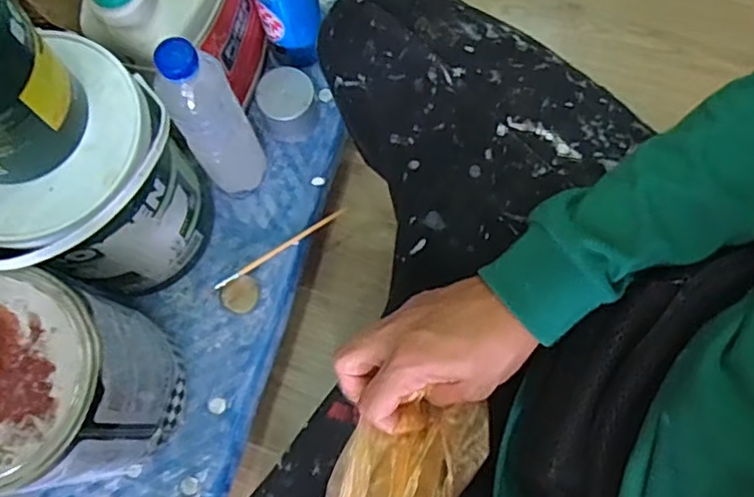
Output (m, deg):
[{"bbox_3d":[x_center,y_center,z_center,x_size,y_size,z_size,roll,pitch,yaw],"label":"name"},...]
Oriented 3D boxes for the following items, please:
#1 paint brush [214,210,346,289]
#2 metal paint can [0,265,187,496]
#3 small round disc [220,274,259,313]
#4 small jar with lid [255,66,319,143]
[{"bbox_3d":[-0.101,-0.002,0.660,0.157,0.010,0.011,-34,76,-7],"label":"paint brush"},{"bbox_3d":[-0.268,0.115,0.528,0.151,0.206,0.147,0,73,1],"label":"metal paint can"},{"bbox_3d":[-0.140,0.049,0.646,0.039,0.009,0.033,-33,75,-8],"label":"small round disc"},{"bbox_3d":[-0.095,-0.155,0.675,0.059,0.060,0.055,-19,74,-4],"label":"small jar with lid"}]

